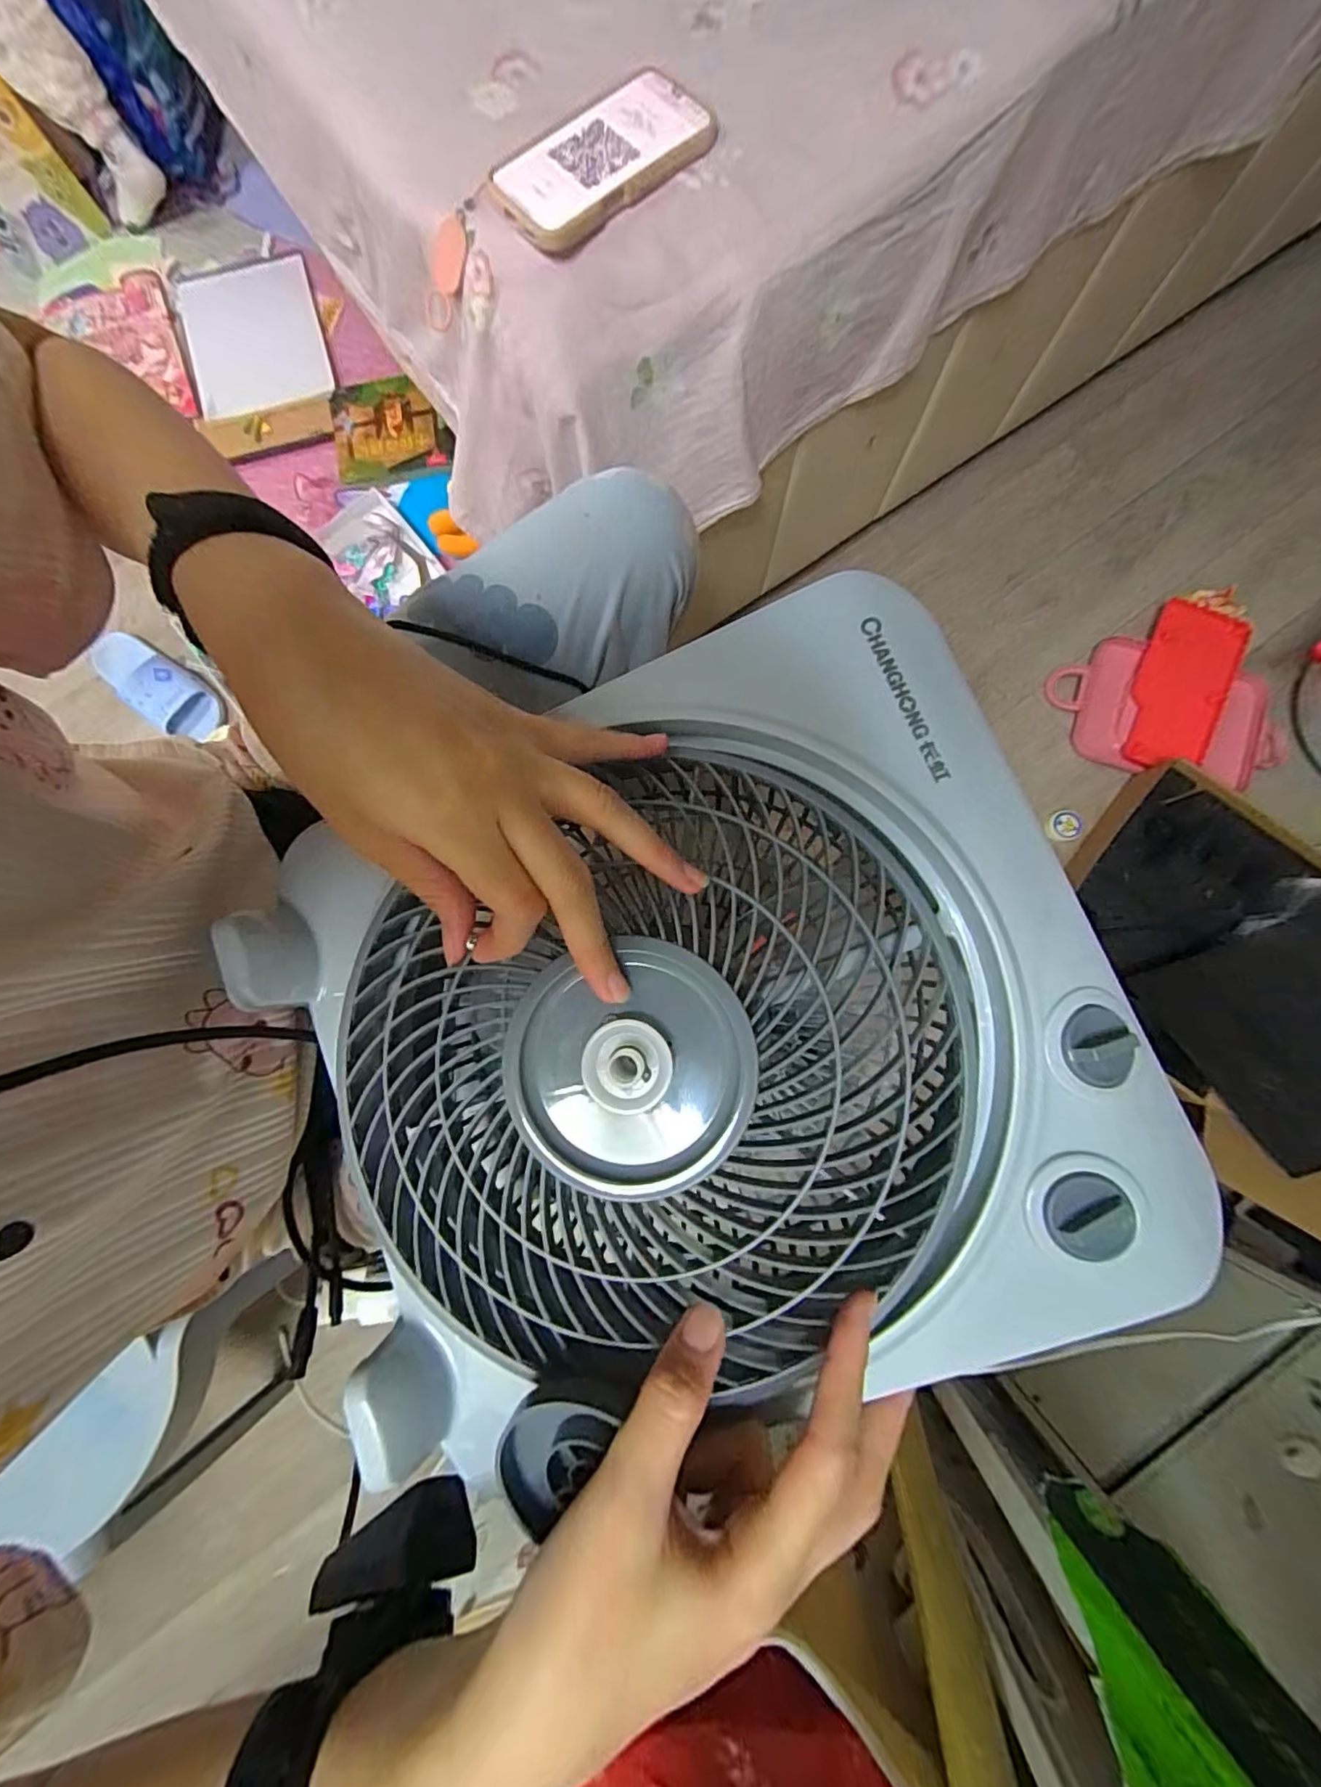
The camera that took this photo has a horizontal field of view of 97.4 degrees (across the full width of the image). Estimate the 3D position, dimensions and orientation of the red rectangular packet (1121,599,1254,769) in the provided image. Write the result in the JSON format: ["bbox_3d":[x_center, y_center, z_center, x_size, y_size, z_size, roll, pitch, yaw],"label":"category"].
[{"bbox_3d":[0.750,-0.297,0.830,0.117,0.032,0.258,21,80,4],"label":"red rectangular packet"}]

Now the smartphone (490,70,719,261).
[{"bbox_3d":[-0.038,-0.515,0.407,0.080,0.013,0.160,44,87,7],"label":"smartphone"}]

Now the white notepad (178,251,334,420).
[{"bbox_3d":[-0.692,-0.939,0.985,0.281,0.020,0.172,1,119,12],"label":"white notepad"}]

